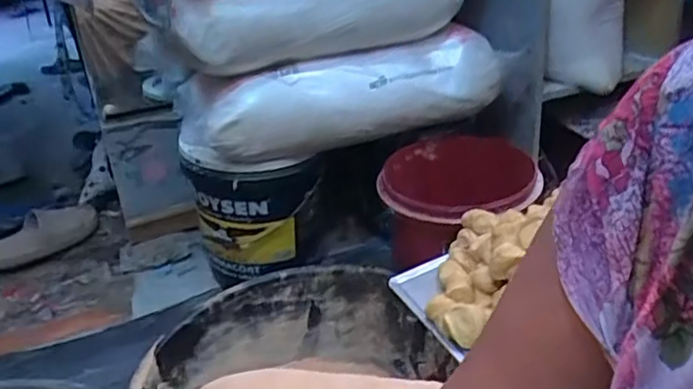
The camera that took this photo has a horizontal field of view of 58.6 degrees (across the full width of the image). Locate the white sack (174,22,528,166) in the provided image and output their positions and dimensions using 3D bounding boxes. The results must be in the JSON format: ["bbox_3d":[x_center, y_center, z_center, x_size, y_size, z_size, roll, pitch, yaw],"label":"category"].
[{"bbox_3d":[-0.007,-0.199,1.160,0.592,0.170,0.197,-10,28,-12],"label":"white sack"}]

